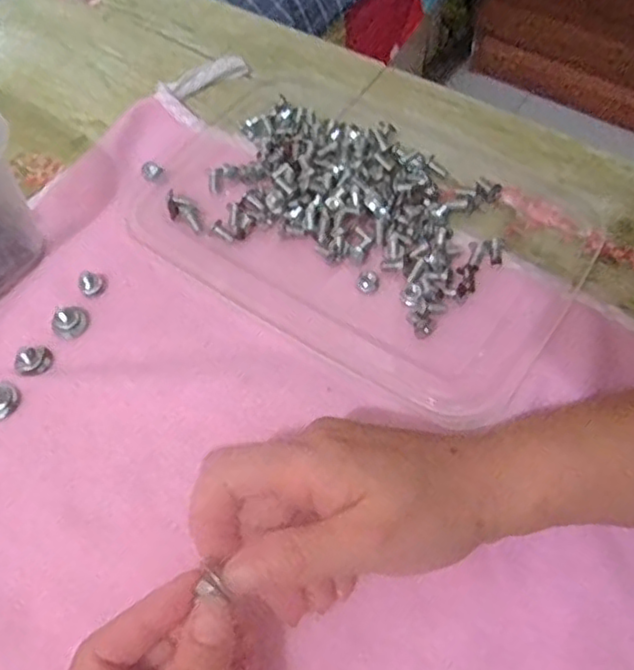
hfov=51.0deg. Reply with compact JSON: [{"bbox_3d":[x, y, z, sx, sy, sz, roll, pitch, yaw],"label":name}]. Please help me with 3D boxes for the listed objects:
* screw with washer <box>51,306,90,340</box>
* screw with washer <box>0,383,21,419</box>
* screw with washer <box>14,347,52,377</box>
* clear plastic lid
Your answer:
[{"bbox_3d":[-0.126,-0.008,0.339,0.016,0.008,0.018,34,69,19],"label":"screw with washer"},{"bbox_3d":[-0.152,0.031,0.319,0.017,0.008,0.015,-16,62,-5],"label":"screw with washer"},{"bbox_3d":[-0.141,0.012,0.330,0.017,0.006,0.016,-2,62,3],"label":"screw with washer"},{"bbox_3d":[0.024,-0.069,0.361,0.232,0.012,0.165,31,68,18],"label":"clear plastic lid"}]

